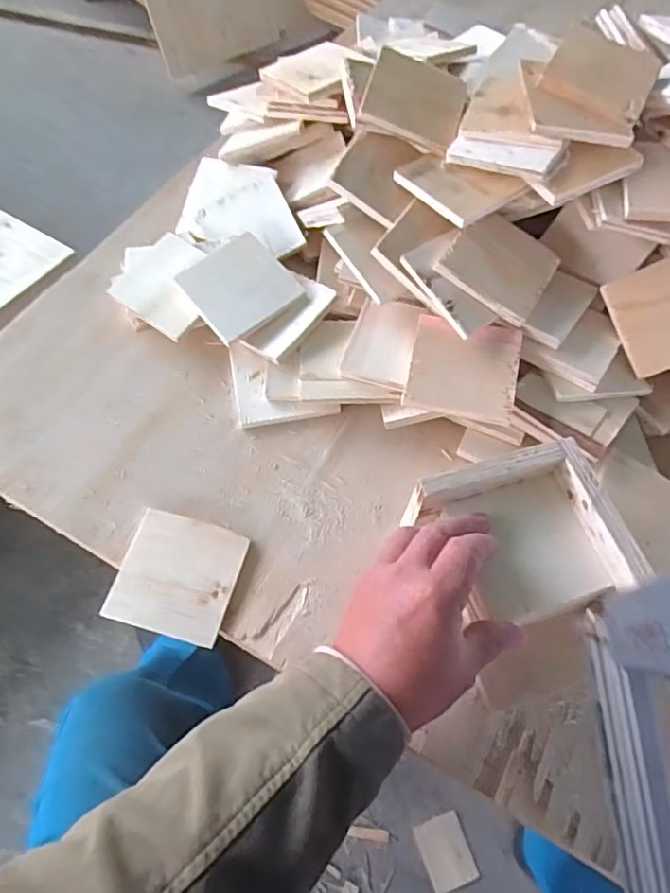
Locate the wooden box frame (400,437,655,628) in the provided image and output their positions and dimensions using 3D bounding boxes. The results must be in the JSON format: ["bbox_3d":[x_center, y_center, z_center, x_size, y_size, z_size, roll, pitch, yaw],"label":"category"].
[{"bbox_3d":[0.135,0.063,0.424,0.131,0.036,0.113,-15,63,-11],"label":"wooden box frame"}]

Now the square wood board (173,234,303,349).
[{"bbox_3d":[-0.093,-0.157,0.574,0.094,0.006,0.092,-36,76,-13],"label":"square wood board"}]

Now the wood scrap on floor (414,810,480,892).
[{"bbox_3d":[0.177,0.642,0.935,0.076,0.005,0.097,-15,63,-12],"label":"wood scrap on floor"}]

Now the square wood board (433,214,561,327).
[{"bbox_3d":[0.152,-0.168,0.537,0.093,0.010,0.095,36,67,-2],"label":"square wood board"}]

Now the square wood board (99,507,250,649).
[{"bbox_3d":[-0.126,0.102,0.472,0.093,0.013,0.091,14,61,5],"label":"square wood board"}]

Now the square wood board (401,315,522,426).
[{"bbox_3d":[0.114,-0.070,0.521,0.092,0.008,0.092,11,70,9],"label":"square wood board"}]

